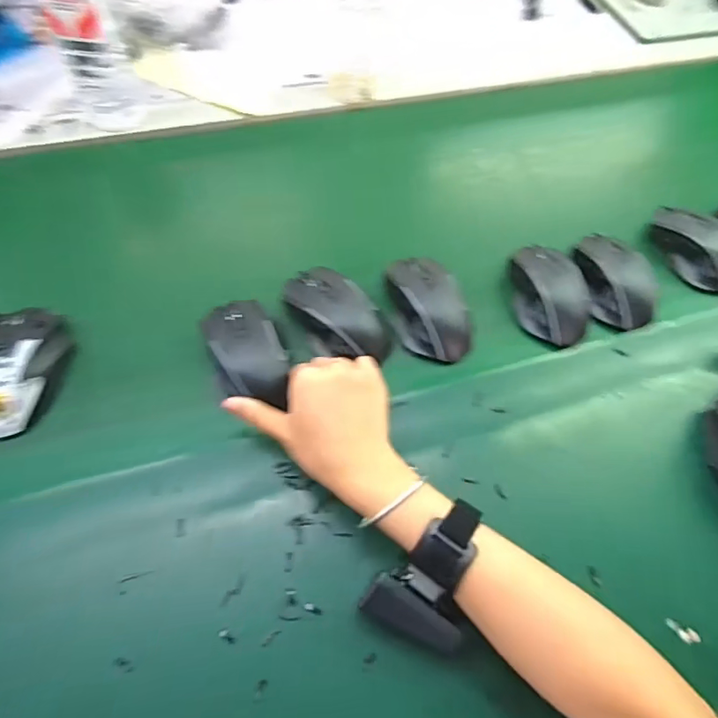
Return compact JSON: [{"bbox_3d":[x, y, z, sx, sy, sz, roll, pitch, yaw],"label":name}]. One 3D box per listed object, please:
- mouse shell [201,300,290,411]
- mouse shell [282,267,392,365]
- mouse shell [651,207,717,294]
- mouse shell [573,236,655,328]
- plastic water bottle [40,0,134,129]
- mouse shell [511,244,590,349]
[{"bbox_3d":[-0.098,-0.010,0.456,0.060,0.028,0.114,-19,65,-14],"label":"mouse shell"},{"bbox_3d":[-0.021,-0.042,0.490,0.114,0.038,0.066,42,67,17],"label":"mouse shell"},{"bbox_3d":[0.378,-0.126,0.577,0.056,0.035,0.117,-24,66,-16],"label":"mouse shell"},{"bbox_3d":[0.266,-0.087,0.542,0.062,0.040,0.112,-13,64,-11],"label":"mouse shell"},{"bbox_3d":[-0.275,-0.336,0.513,0.068,0.222,0.053,-25,67,-16],"label":"plastic water bottle"},{"bbox_3d":[0.194,-0.069,0.526,0.069,0.039,0.110,-12,64,-10],"label":"mouse shell"}]

